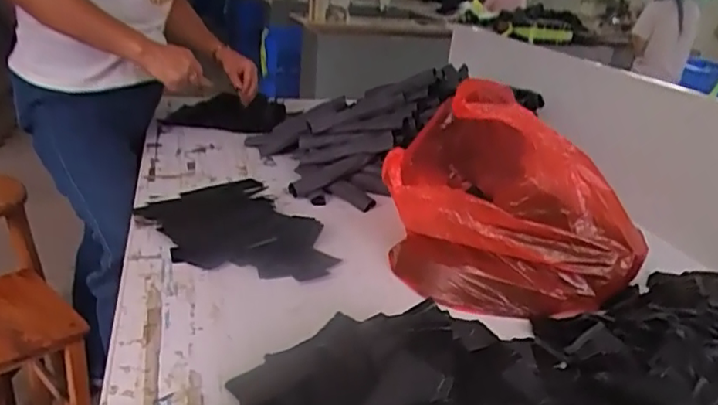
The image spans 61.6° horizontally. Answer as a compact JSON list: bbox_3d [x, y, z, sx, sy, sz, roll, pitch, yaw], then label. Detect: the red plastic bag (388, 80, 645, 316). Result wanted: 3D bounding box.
[{"bbox_3d":[0.196,-0.032,0.895,0.315,0.219,0.394,6,21,0],"label":"red plastic bag"}]

